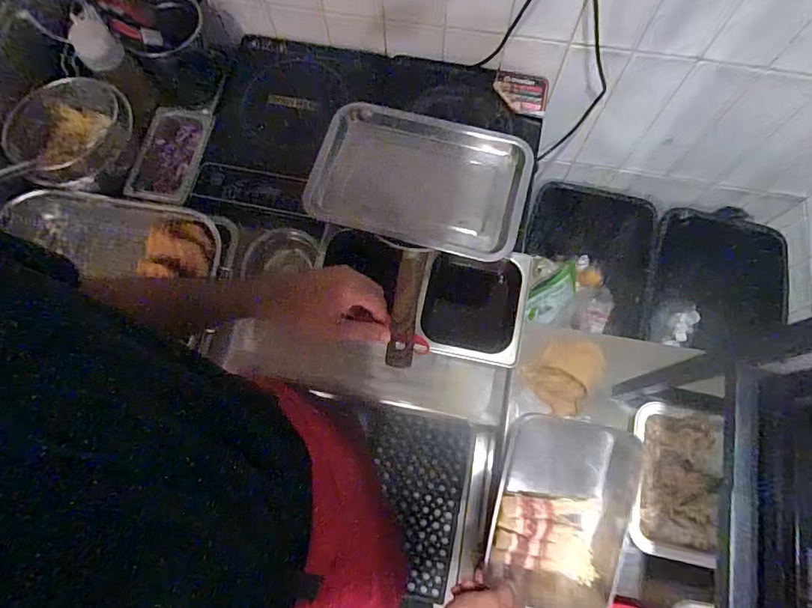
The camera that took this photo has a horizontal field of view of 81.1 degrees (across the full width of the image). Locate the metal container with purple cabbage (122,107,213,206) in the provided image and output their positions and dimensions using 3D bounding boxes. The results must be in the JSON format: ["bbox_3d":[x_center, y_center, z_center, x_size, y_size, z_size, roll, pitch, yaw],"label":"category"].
[{"bbox_3d":[-0.413,-0.265,0.831,0.112,0.039,0.196,6,73,3],"label":"metal container with purple cabbage"}]

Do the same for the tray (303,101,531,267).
[{"bbox_3d":[0.020,-0.189,0.719,0.317,0.035,0.219,15,74,5],"label":"tray"}]

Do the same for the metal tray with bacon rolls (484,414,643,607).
[{"bbox_3d":[0.190,0.249,0.577,0.149,0.038,0.214,12,89,9],"label":"metal tray with bacon rolls"}]

